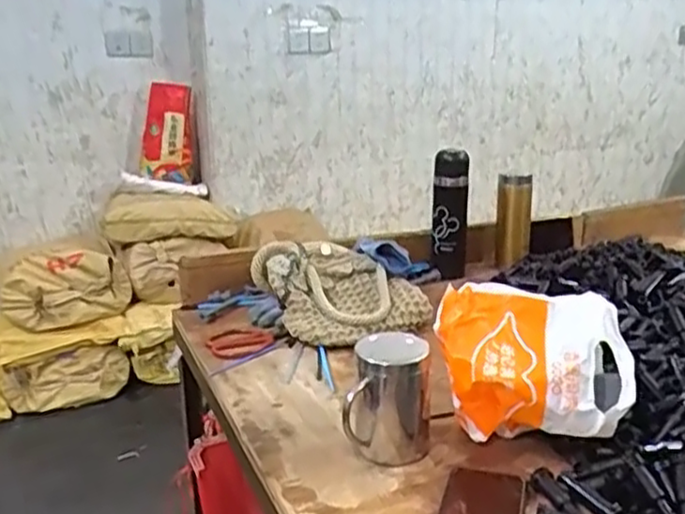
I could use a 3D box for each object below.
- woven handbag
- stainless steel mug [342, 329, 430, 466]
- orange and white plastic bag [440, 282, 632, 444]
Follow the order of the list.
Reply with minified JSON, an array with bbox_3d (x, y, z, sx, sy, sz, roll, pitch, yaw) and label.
[{"bbox_3d":[0.001,0.045,1.091,0.211,0.110,0.209,-16,21,-36],"label":"woven handbag"},{"bbox_3d":[0.047,0.151,0.734,0.087,0.128,0.080,-1,17,4],"label":"stainless steel mug"},{"bbox_3d":[0.204,0.123,0.754,0.196,0.147,0.120,5,18,18],"label":"orange and white plastic bag"}]

